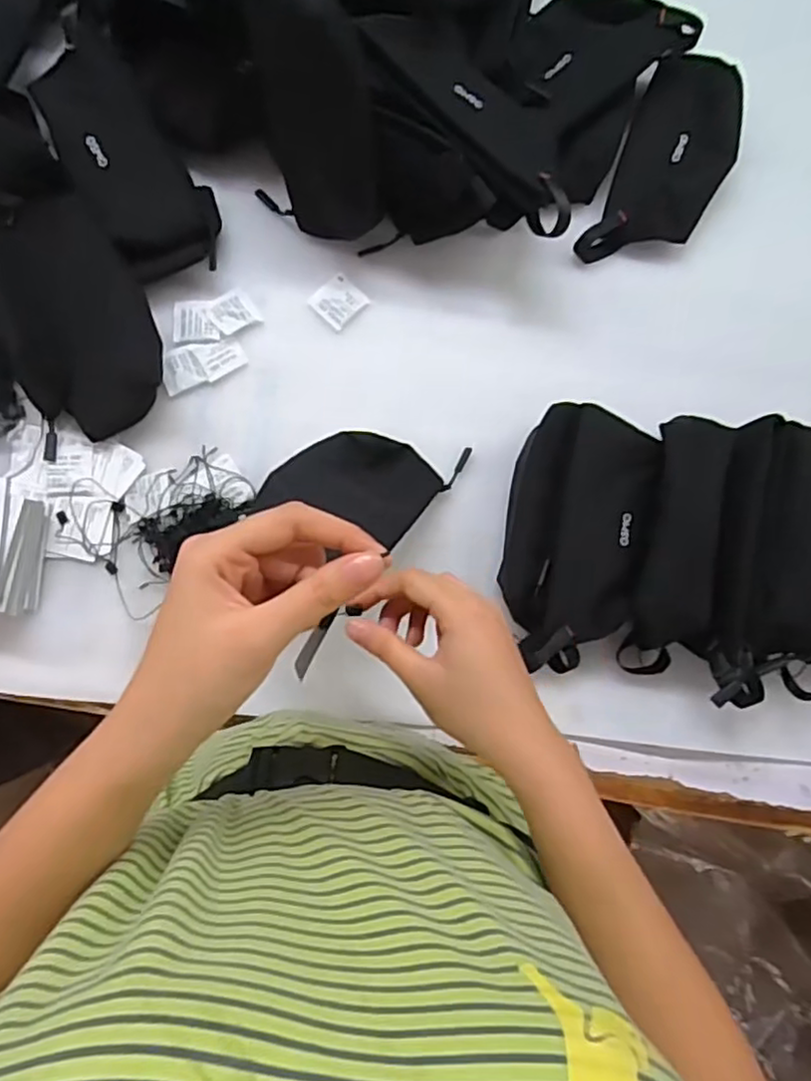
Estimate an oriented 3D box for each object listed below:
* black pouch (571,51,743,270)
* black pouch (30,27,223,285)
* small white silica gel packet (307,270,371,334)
[{"bbox_3d":[0.239,-0.337,0.598,0.093,0.034,0.205,24,83,0],"label":"black pouch"},{"bbox_3d":[-0.240,-0.324,0.569,0.094,0.044,0.220,-34,86,-6],"label":"black pouch"},{"bbox_3d":[-0.059,-0.213,0.587,0.042,0.004,0.042,-44,87,-6],"label":"small white silica gel packet"}]

